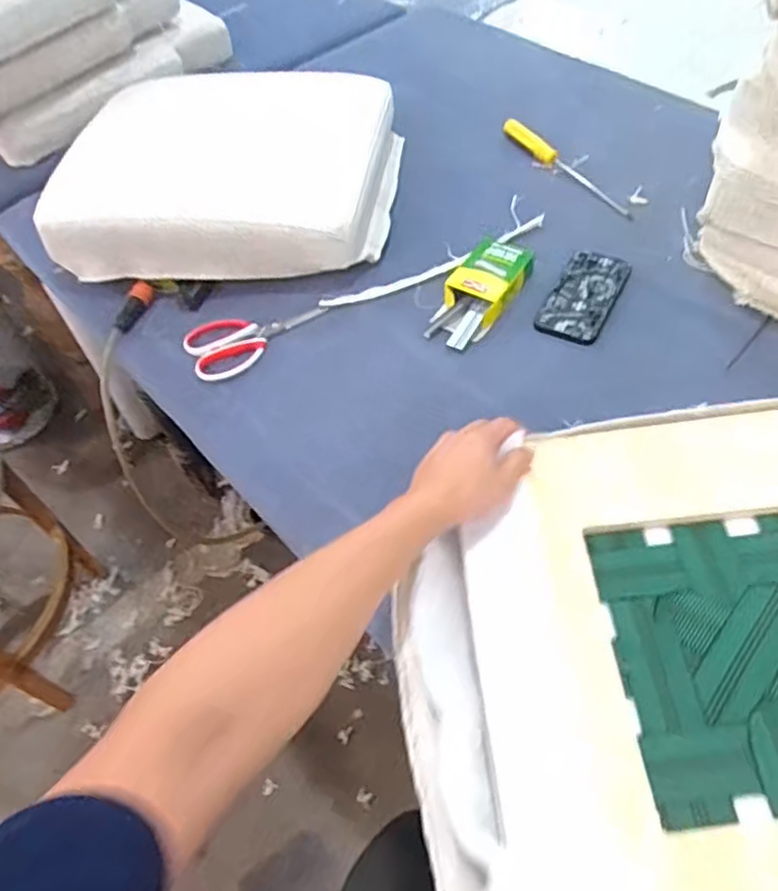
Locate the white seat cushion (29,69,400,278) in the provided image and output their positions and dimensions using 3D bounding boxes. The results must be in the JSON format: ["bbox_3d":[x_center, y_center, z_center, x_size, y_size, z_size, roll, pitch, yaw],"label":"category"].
[{"bbox_3d":[-0.234,-0.416,1.024,0.482,0.120,0.401,-2,54,4],"label":"white seat cushion"}]

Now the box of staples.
[{"bbox_3d":[0.124,-0.209,0.898,0.085,0.032,0.200,22,60,20],"label":"box of staples"}]

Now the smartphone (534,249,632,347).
[{"bbox_3d":[0.256,-0.198,0.892,0.079,0.008,0.165,22,59,20],"label":"smartphone"}]

